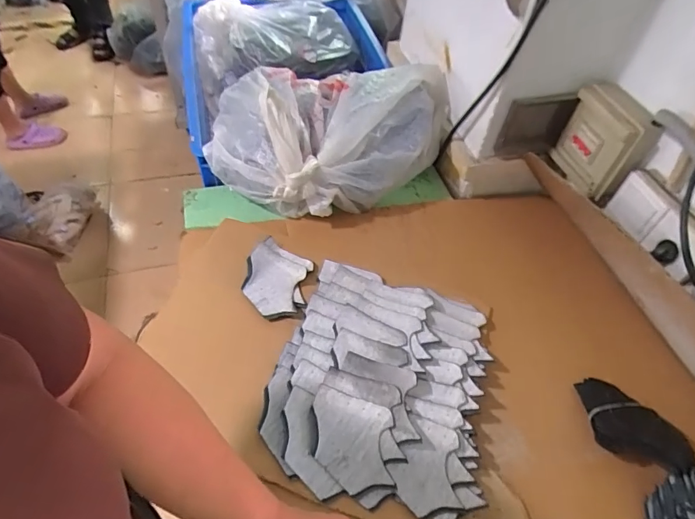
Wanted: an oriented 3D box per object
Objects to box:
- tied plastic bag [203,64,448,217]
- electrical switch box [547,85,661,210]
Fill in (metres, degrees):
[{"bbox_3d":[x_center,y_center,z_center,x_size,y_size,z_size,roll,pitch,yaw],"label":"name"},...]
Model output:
[{"bbox_3d":[-0.051,-0.259,0.864,0.445,0.186,0.334,16,52,7],"label":"tied plastic bag"},{"bbox_3d":[0.445,-0.202,0.797,0.058,0.161,0.141,-16,53,-17],"label":"electrical switch box"}]

